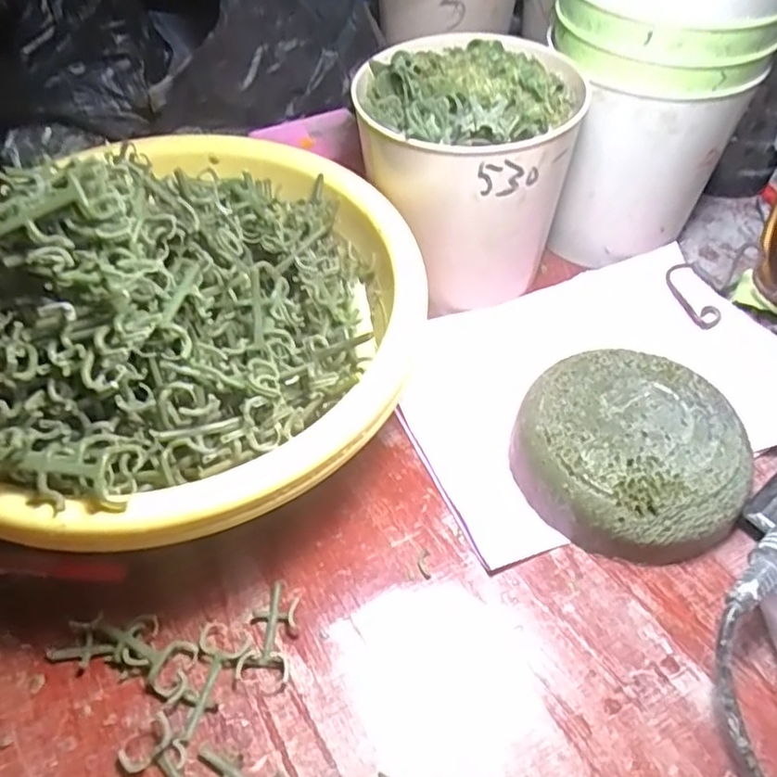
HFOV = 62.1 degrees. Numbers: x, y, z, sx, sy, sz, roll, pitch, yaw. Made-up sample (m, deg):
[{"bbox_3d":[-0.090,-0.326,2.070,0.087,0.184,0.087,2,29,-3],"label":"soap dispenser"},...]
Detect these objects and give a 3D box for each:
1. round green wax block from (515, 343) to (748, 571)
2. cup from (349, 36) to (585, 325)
[{"bbox_3d":[0.112,0.030,0.306,0.099,0.037,0.093,0,51,1],"label":"round green wax block"},{"bbox_3d":[0.041,-0.117,0.353,0.113,0.114,0.105,3,51,3],"label":"cup"}]

